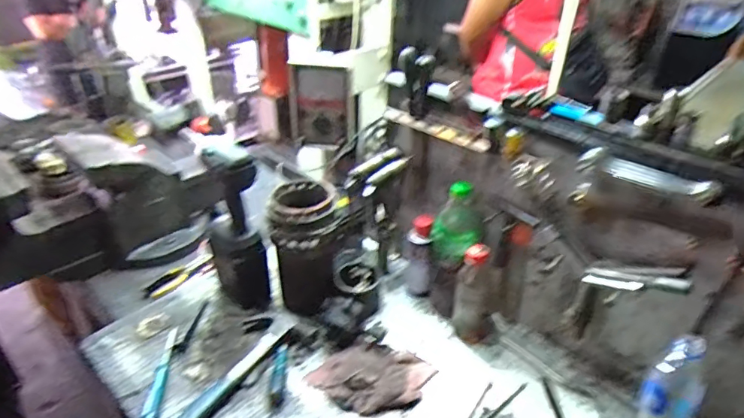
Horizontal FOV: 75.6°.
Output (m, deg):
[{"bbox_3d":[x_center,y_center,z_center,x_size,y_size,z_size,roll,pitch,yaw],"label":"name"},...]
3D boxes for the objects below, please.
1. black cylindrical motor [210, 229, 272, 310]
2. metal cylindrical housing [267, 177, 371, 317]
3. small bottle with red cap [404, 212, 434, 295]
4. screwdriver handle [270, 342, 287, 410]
[{"bbox_3d":[-0.257,0.110,0.941,0.086,0.176,0.082,1,33,-1],"label":"black cylindrical motor"},{"bbox_3d":[-0.111,0.085,0.909,0.127,0.253,0.130,1,33,-1],"label":"metal cylindrical housing"},{"bbox_3d":[0.089,0.093,0.923,0.048,0.171,0.059,3,33,3],"label":"small bottle with red cap"},{"bbox_3d":[-0.154,0.273,0.789,0.023,0.017,0.110,-1,34,-4],"label":"screwdriver handle"}]

